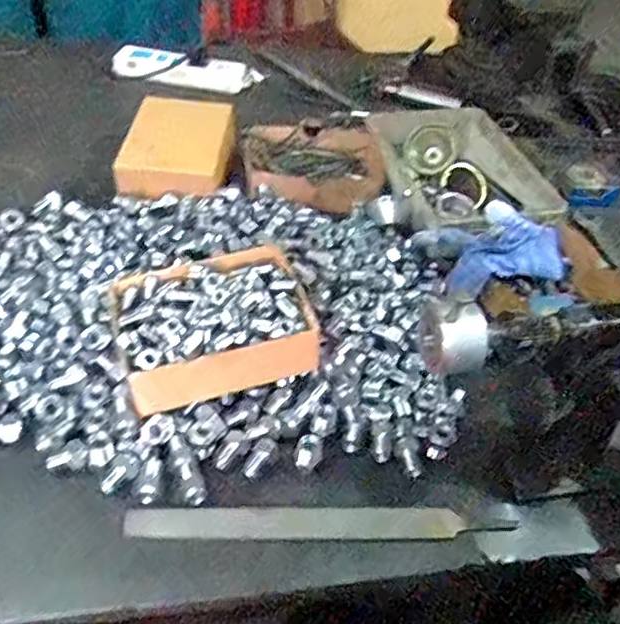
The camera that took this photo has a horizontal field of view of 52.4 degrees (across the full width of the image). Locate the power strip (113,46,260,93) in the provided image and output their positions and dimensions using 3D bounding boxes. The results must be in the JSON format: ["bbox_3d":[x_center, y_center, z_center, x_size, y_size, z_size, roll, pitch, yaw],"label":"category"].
[{"bbox_3d":[-0.195,-0.381,0.991,0.224,0.035,0.042,10,43,3],"label":"power strip"}]

